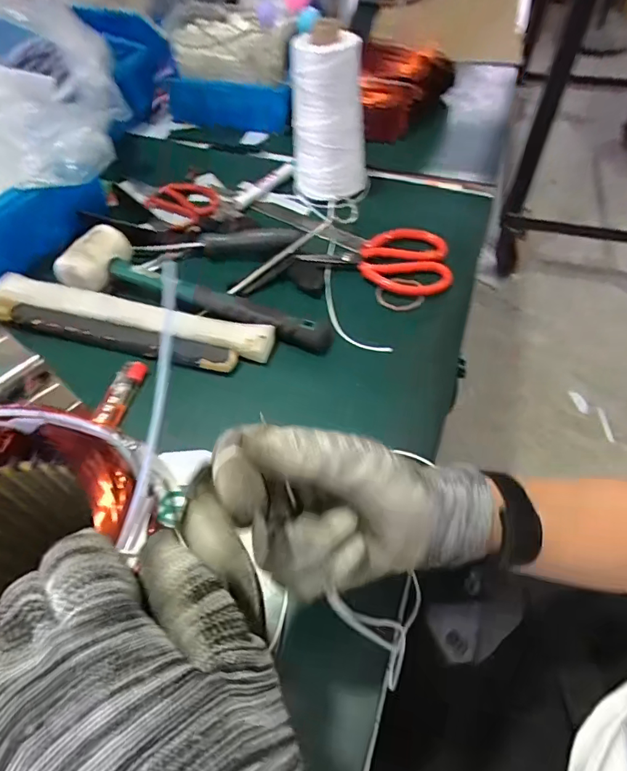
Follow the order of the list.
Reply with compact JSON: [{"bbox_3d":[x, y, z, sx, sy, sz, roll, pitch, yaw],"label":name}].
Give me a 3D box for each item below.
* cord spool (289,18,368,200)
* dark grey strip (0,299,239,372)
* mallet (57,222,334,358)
[{"bbox_3d":[0.019,-0.305,0.518,0.085,0.165,0.073,1,54,3],"label":"cord spool"},{"bbox_3d":[-0.195,-0.047,0.446,0.257,0.024,0.026,11,55,11],"label":"dark grey strip"},{"bbox_3d":[-0.113,-0.104,0.456,0.279,0.036,0.070,13,56,12],"label":"mallet"}]

